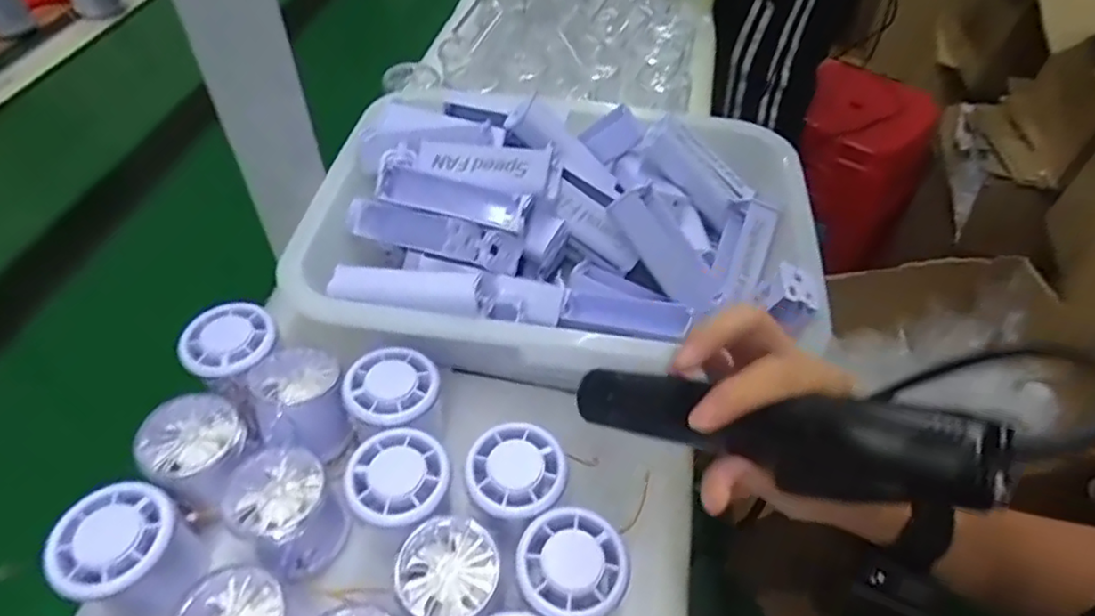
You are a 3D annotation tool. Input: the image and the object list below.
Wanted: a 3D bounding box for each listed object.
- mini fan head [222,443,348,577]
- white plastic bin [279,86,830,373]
[{"bbox_3d":[-0.150,0.115,0.364,0.062,0.052,0.055,32,54,22],"label":"mini fan head"},{"bbox_3d":[0.010,-0.065,0.479,0.355,0.091,0.254,6,48,0],"label":"white plastic bin"}]

